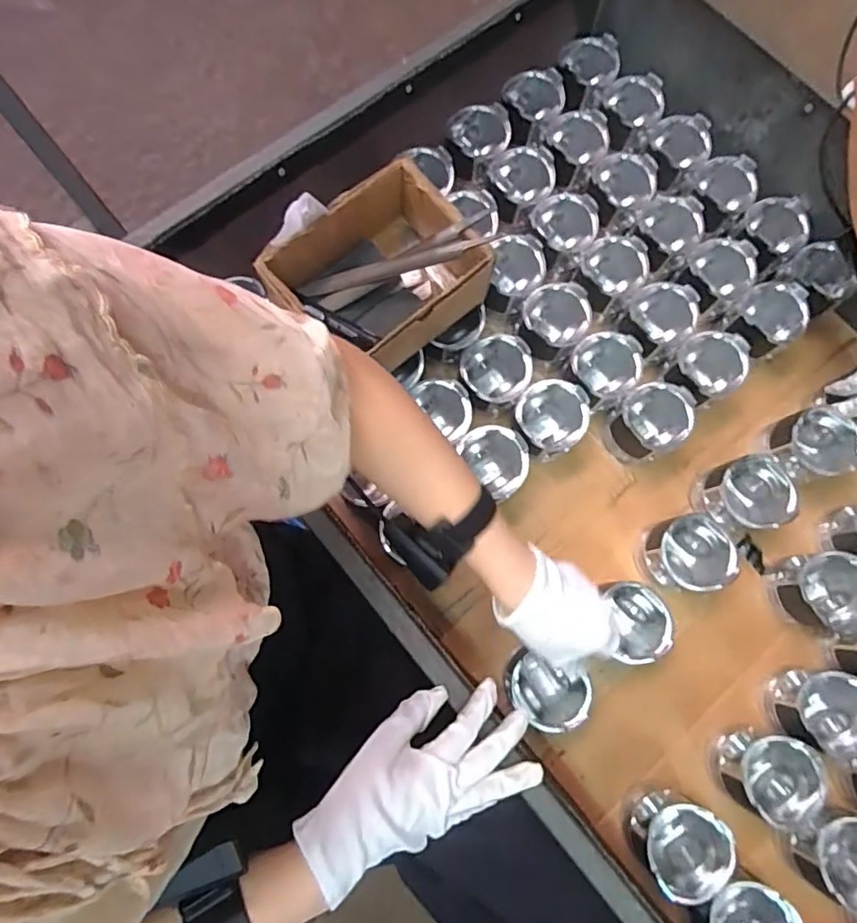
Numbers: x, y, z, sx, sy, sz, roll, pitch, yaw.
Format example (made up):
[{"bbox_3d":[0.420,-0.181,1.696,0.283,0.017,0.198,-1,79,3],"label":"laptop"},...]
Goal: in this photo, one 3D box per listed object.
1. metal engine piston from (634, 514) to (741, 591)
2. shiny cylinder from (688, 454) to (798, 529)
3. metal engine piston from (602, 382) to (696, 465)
[{"bbox_3d":[0.296,0.107,0.638,0.085,0.081,0.081,-8,76,-2],"label":"metal engine piston"},{"bbox_3d":[0.375,0.043,0.664,0.089,0.088,0.083,0,76,0],"label":"shiny cylinder"},{"bbox_3d":[0.267,-0.044,0.678,0.087,0.086,0.082,-30,78,-8],"label":"metal engine piston"}]

